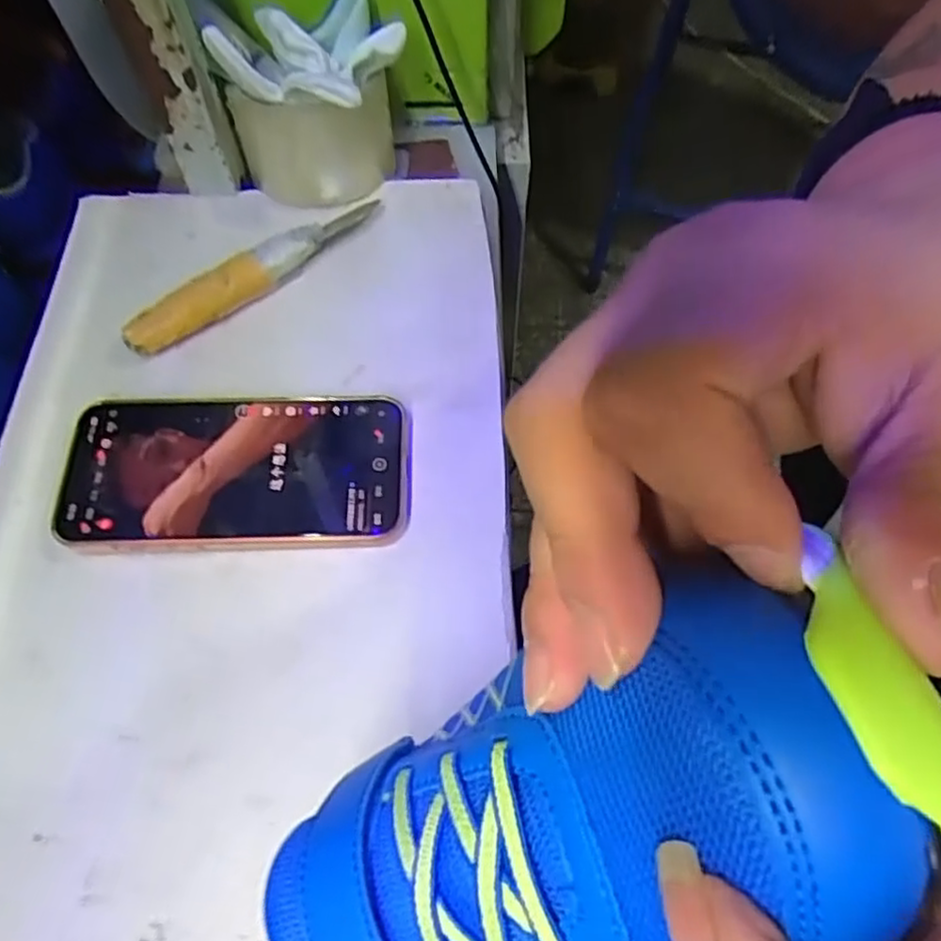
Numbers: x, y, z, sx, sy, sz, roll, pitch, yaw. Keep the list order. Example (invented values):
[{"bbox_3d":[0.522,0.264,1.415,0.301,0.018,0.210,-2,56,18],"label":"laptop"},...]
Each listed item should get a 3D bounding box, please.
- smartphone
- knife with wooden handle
[{"bbox_3d":[-0.113,0.001,0.347,0.162,0.017,0.083,-2,63,1],"label":"smartphone"},{"bbox_3d":[-0.120,-0.115,0.396,0.024,0.021,0.160,41,71,19],"label":"knife with wooden handle"}]

